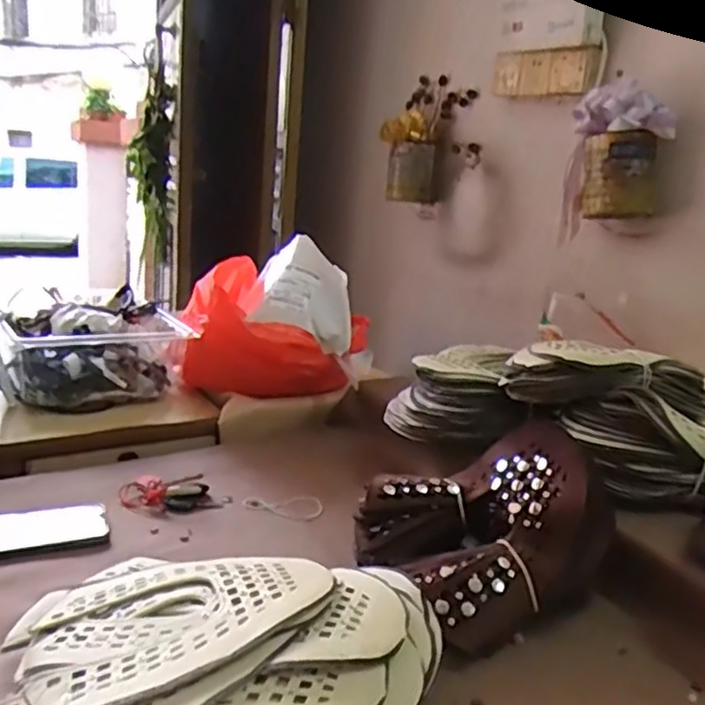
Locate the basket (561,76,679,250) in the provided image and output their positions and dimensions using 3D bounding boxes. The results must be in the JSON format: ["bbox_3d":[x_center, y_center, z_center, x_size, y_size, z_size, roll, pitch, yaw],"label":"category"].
[{"bbox_3d":[0.479,-0.346,1.253,0.169,0.240,0.128,10,16,17],"label":"basket"}]

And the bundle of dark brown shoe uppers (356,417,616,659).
[{"bbox_3d":[0.141,0.169,0.730,0.228,0.154,0.191,-4,18,-31],"label":"bundle of dark brown shoe uppers"}]

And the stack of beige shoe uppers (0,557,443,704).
[{"bbox_3d":[-0.129,0.252,0.565,0.357,0.065,0.306,11,16,20],"label":"stack of beige shoe uppers"}]

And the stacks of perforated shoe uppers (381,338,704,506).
[{"bbox_3d":[0.286,0.066,0.868,0.457,0.144,0.203,15,18,32],"label":"stacks of perforated shoe uppers"}]

